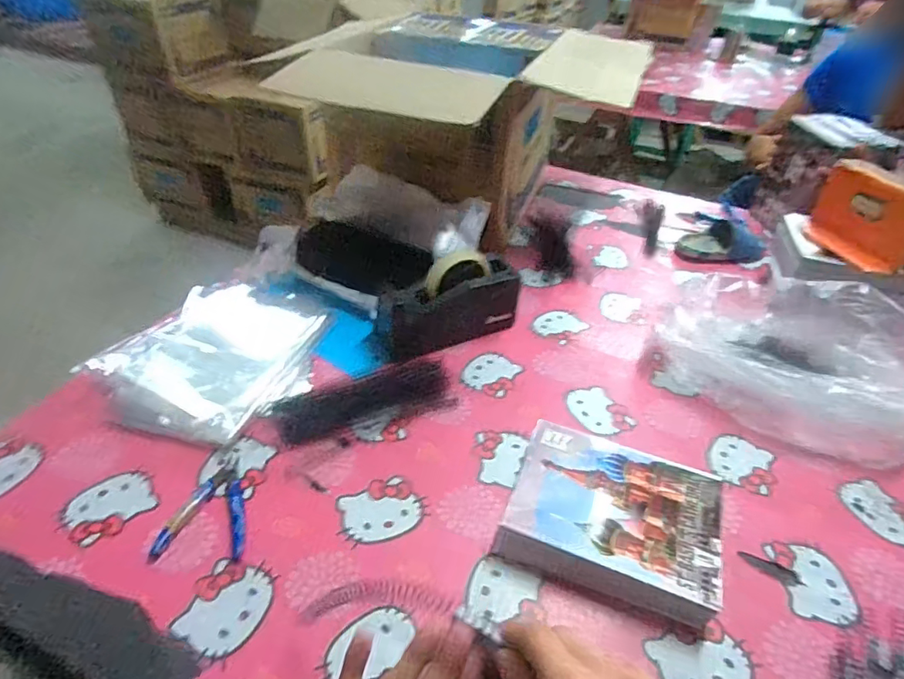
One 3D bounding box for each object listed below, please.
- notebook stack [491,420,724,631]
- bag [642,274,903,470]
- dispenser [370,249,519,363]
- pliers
[{"bbox_3d":[0.163,0.178,0.539,0.200,0.044,0.165,17,42,15],"label":"notebook stack"},{"bbox_3d":[0.444,0.006,0.699,0.299,0.128,0.217,26,45,25],"label":"bag"},{"bbox_3d":[-0.001,-0.048,0.737,0.204,0.109,0.058,-18,44,-23],"label":"dispenser"},{"bbox_3d":[-0.245,0.166,0.540,0.081,0.005,0.119,-2,40,-7],"label":"pliers"}]

